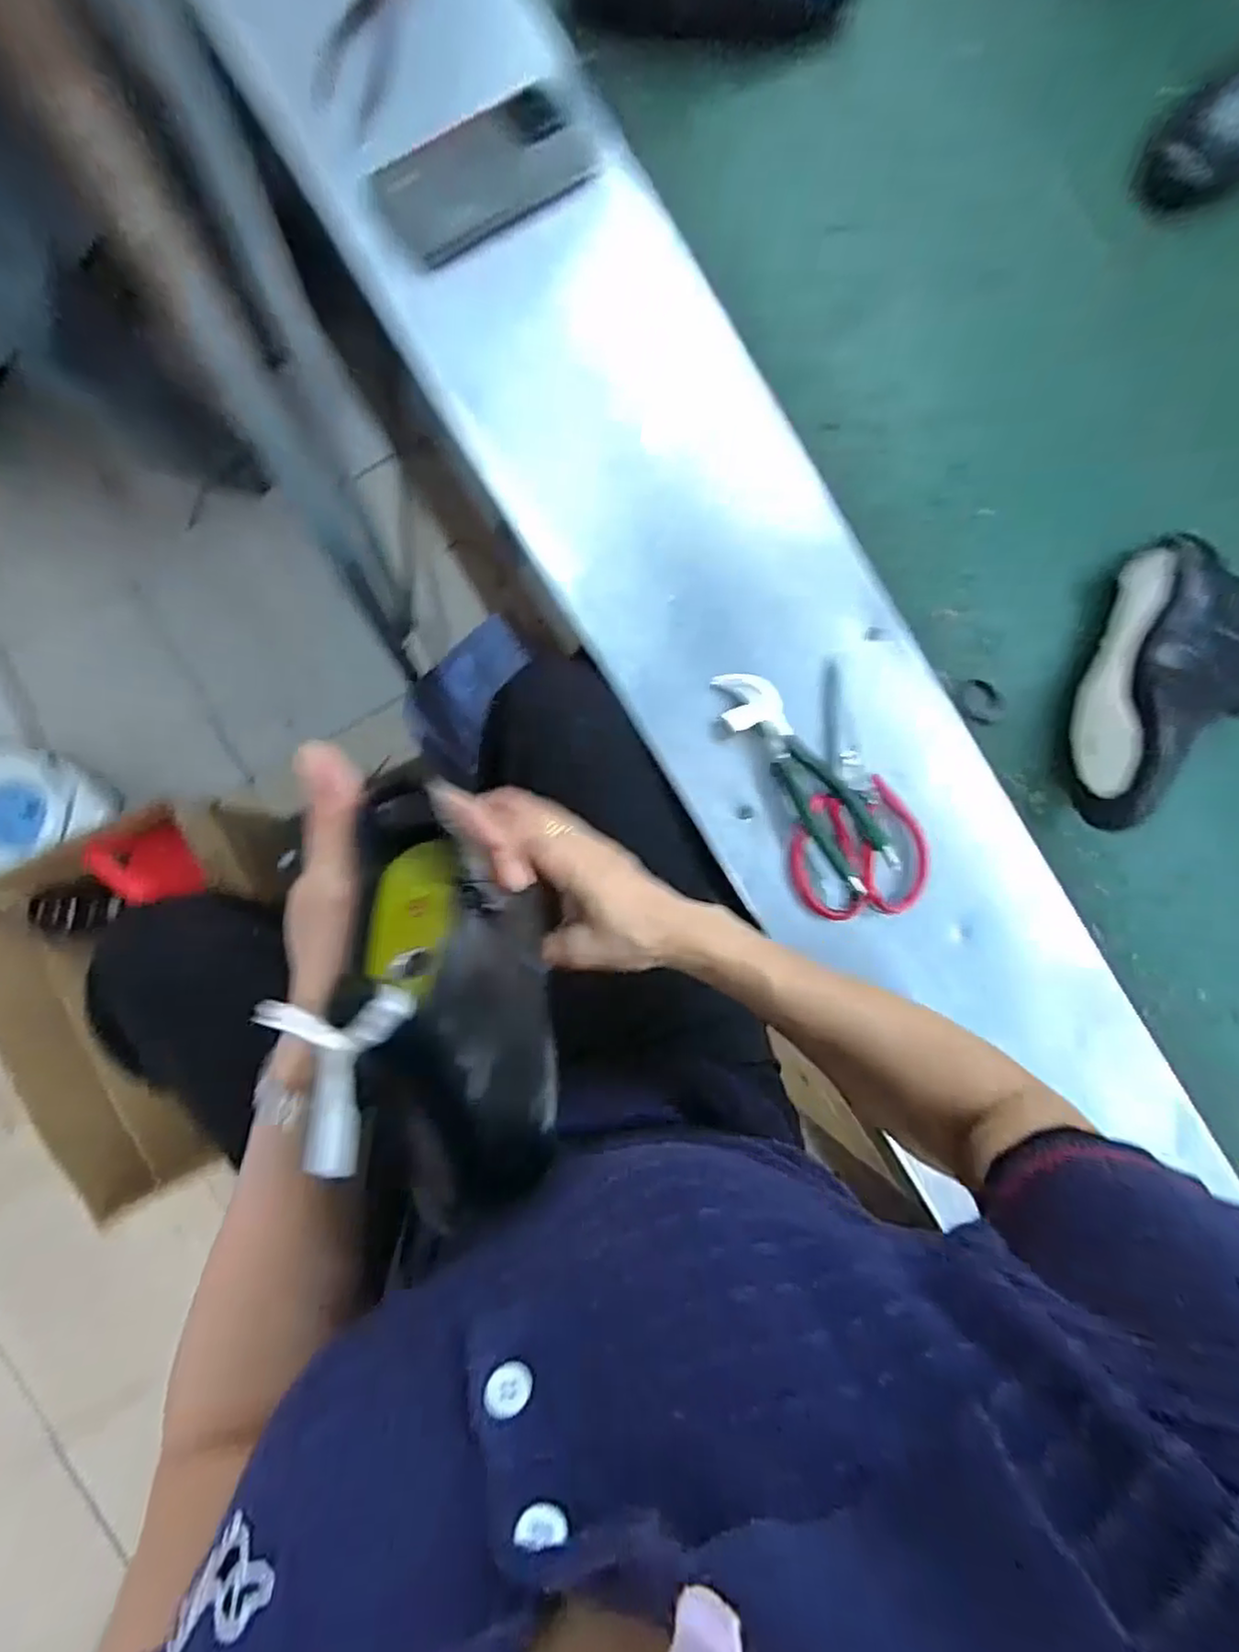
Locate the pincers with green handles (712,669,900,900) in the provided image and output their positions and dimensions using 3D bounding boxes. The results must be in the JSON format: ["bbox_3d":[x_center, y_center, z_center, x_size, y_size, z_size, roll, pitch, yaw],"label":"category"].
[{"bbox_3d":[0.142,-0.040,0.530,0.048,0.016,0.193,-35,92,-7],"label":"pincers with green handles"}]

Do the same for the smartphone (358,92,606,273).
[{"bbox_3d":[-0.105,-0.506,0.532,0.174,0.009,0.090,-36,92,-7],"label":"smartphone"}]

